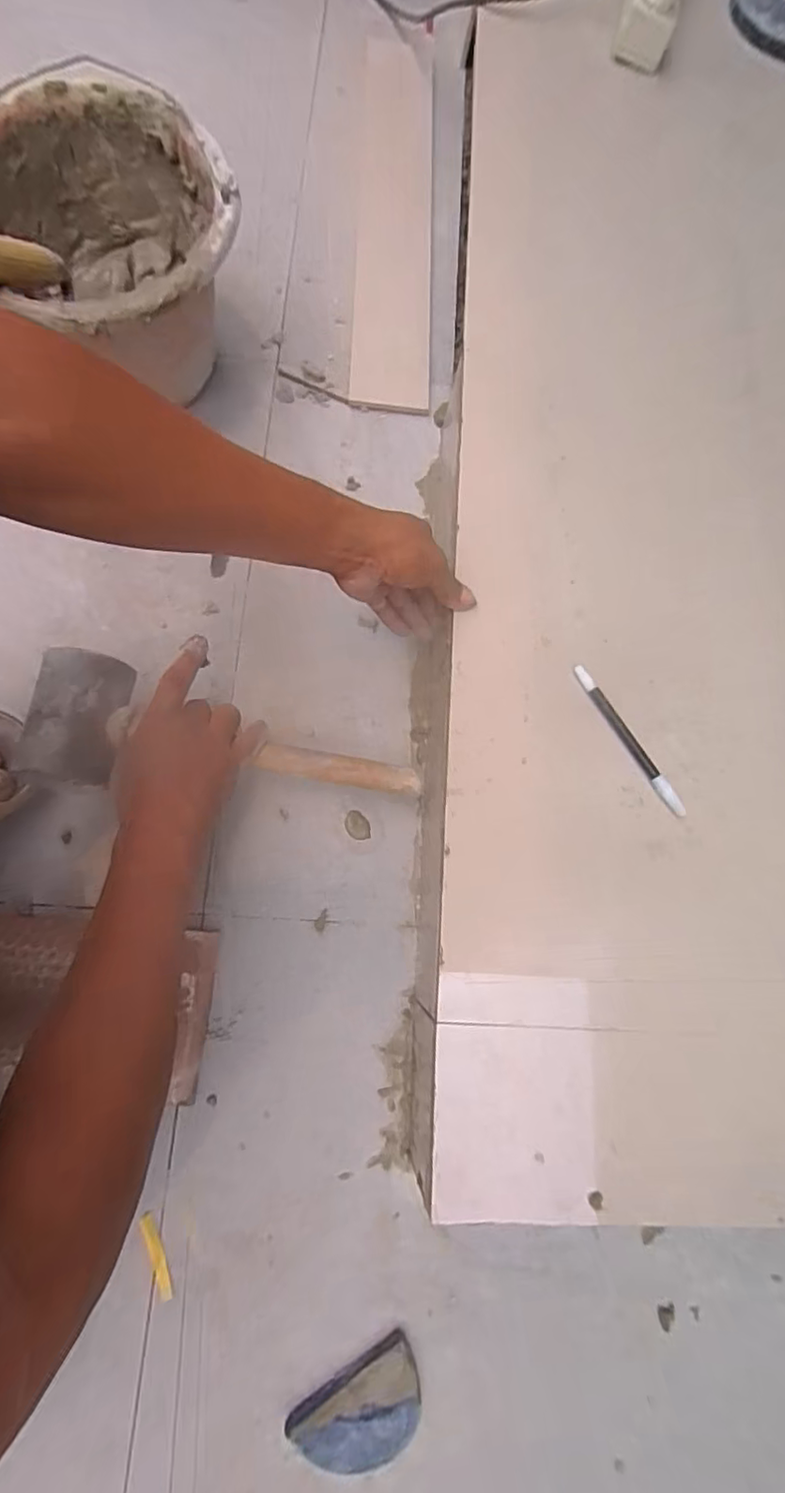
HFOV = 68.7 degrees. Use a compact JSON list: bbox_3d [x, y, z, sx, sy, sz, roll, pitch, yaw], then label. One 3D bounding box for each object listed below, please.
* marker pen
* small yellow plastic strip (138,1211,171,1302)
[{"bbox_3d":[0.195,-0.006,0.472,0.012,0.007,0.143,-31,83,-12],"label":"marker pen"},{"bbox_3d":[-0.181,0.392,0.443,0.010,0.005,0.061,-21,81,-11],"label":"small yellow plastic strip"}]

